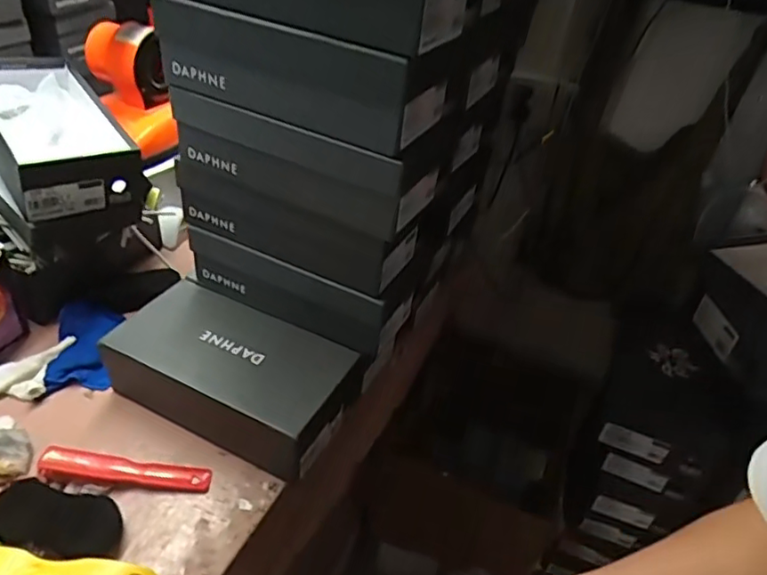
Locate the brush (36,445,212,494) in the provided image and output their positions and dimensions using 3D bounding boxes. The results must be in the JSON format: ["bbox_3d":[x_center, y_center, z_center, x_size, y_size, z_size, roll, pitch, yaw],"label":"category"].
[{"bbox_3d":[-0.301,0.216,0.689,0.186,0.034,0.037,5,38,-3],"label":"brush"}]

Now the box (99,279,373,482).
[{"bbox_3d":[-0.192,0.111,0.775,0.288,0.100,0.158,21,40,17],"label":"box"}]

